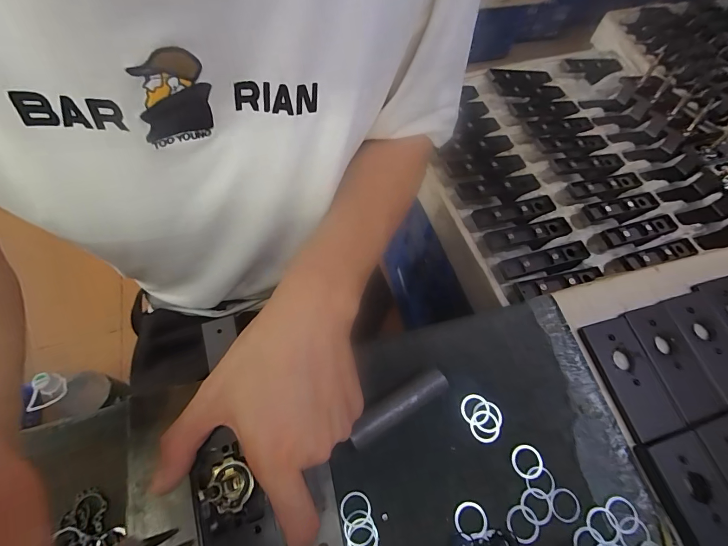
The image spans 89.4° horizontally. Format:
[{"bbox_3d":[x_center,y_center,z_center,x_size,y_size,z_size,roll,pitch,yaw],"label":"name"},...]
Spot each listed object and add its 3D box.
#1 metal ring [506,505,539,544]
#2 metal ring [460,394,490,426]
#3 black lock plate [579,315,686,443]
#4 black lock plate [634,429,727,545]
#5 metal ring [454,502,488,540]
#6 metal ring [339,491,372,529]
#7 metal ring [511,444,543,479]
[{"bbox_3d":[0.126,0.199,0.290,0.024,0.004,0.025,1,63,-2],"label":"metal ring"},{"bbox_3d":[0.099,0.120,0.324,0.025,0.004,0.026,1,63,-2],"label":"metal ring"},{"bbox_3d":[0.243,0.093,0.336,0.049,0.008,0.102,-11,64,-9],"label":"black lock plate"},{"bbox_3d":[0.266,0.182,0.284,0.054,0.009,0.102,-9,64,-7],"label":"black lock plate"},{"bbox_3d":[0.084,0.195,0.289,0.025,0.004,0.025,1,63,-2],"label":"metal ring"},{"bbox_3d":[-0.006,0.185,0.287,0.024,0.004,0.024,4,64,-7],"label":"metal ring"},{"bbox_3d":[0.138,0.158,0.310,0.025,0.004,0.026,1,63,-2],"label":"metal ring"}]

